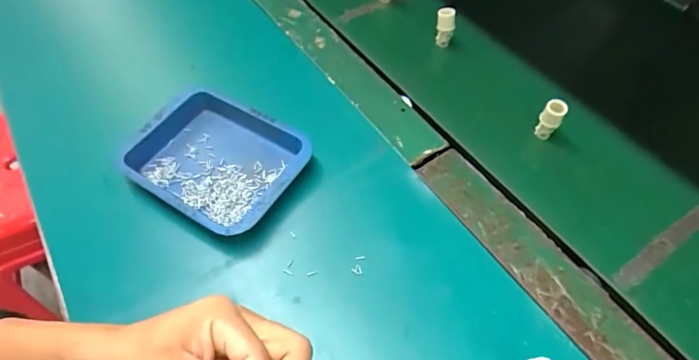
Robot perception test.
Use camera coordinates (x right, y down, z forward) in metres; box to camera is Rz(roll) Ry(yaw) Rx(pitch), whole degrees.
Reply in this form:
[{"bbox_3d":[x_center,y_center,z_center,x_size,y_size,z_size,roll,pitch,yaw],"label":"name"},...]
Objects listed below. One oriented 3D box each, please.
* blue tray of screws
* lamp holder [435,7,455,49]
[{"bbox_3d":[-0.124,-0.019,0.419,0.158,0.033,0.121,27,60,18],"label":"blue tray of screws"},{"bbox_3d":[0.111,-0.177,0.520,0.021,0.050,0.019,9,56,7],"label":"lamp holder"}]

